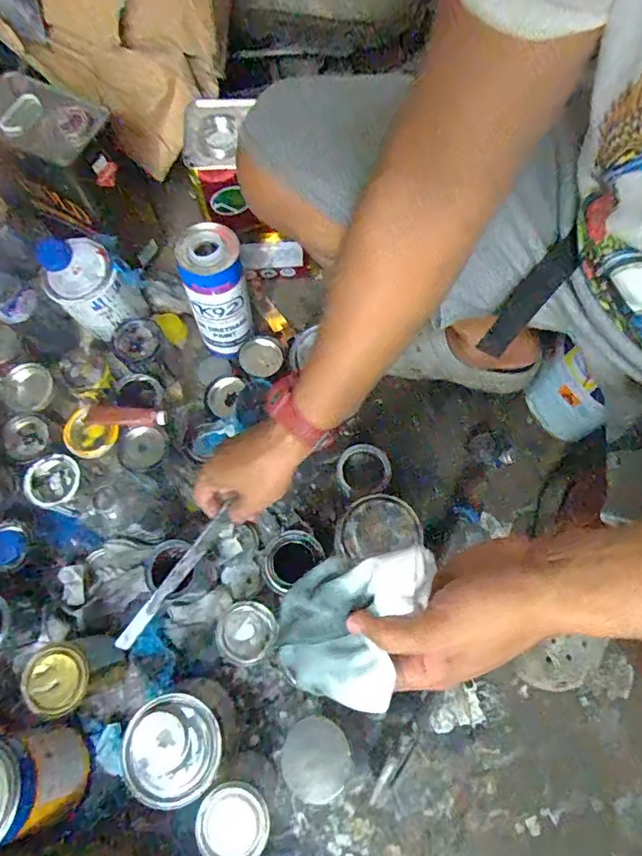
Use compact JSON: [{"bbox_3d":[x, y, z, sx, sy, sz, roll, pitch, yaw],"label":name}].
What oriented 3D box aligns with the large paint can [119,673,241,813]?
[{"bbox_3d":[-0.154,0.355,0.588,0.090,0.151,0.096,0,72,1],"label":"large paint can"}]

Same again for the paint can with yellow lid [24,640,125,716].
[{"bbox_3d":[-0.291,0.288,0.606,0.071,0.117,0.067,0,72,1],"label":"paint can with yellow lid"}]

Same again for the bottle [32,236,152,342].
[{"bbox_3d":[-0.334,-0.211,0.746,0.111,0.109,0.111,-43,76,-12],"label":"bottle"}]

